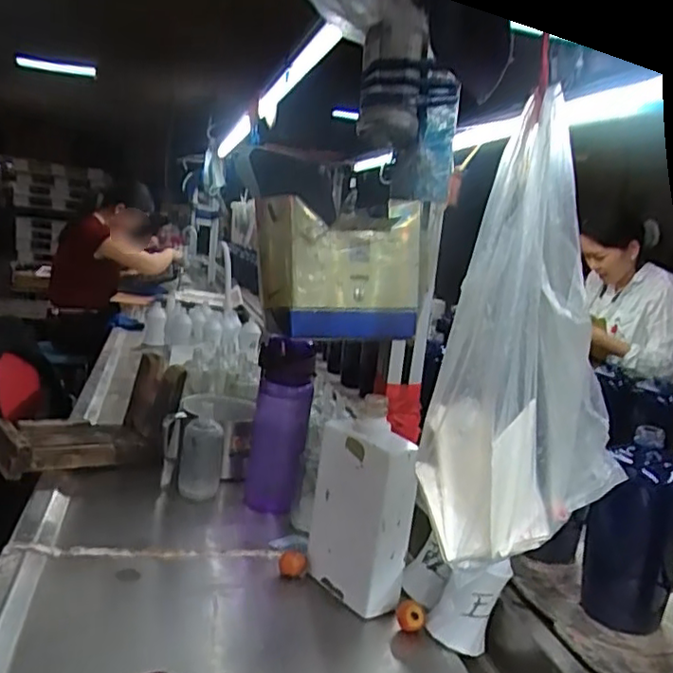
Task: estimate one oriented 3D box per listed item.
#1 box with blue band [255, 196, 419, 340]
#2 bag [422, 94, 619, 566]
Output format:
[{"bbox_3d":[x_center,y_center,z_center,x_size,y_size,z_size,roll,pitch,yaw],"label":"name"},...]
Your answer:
[{"bbox_3d":[0.003,-0.066,0.651,0.156,0.124,0.087,1,11,-23],"label":"box with blue band"},{"bbox_3d":[0.149,0.006,0.491,0.164,0.306,0.079,-4,13,-42],"label":"bag"}]

